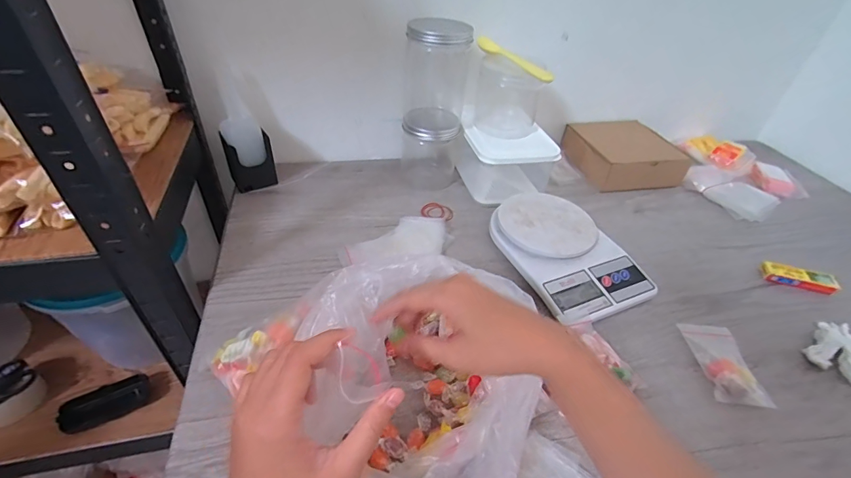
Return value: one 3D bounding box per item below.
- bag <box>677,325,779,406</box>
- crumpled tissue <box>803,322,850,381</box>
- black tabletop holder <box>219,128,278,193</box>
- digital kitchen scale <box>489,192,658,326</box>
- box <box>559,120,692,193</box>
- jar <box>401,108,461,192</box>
[{"bbox_3d":[0.316,0.129,0.422,0.054,0.012,0.094,5,41,0],"label":"bag"},{"bbox_3d":[0.457,0.122,0.437,0.056,0.020,0.065,31,47,26],"label":"crumpled tissue"},{"bbox_3d":[-0.264,-0.119,0.601,0.066,0.075,0.035,-12,44,-19],"label":"black tabletop holder"},{"bbox_3d":[0.181,0.010,0.525,0.152,0.036,0.213,-12,44,-20],"label":"digital kitchen scale"},{"bbox_3d":[0.350,-0.155,0.716,0.178,0.056,0.173,-7,42,-14],"label":"box"},{"bbox_3d":[0.008,-0.148,0.635,0.087,0.113,0.088,3,41,-3],"label":"jar"}]

